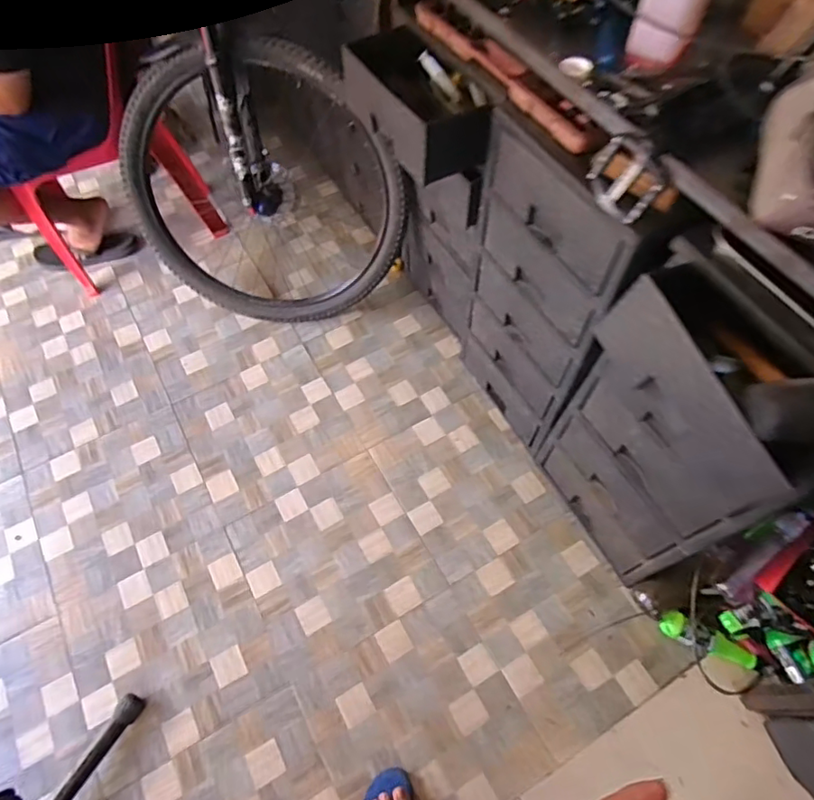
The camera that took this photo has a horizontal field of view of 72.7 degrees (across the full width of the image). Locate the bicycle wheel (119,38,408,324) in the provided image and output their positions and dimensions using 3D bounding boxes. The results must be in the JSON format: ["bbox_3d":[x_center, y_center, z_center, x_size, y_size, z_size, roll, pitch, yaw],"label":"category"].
[{"bbox_3d":[-0.362,-0.498,1.437,0.689,0.721,0.102,-10,39,8],"label":"bicycle wheel"}]

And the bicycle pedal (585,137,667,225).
[{"bbox_3d":[0.289,-0.297,0.732,0.024,0.107,0.106,-31,65,-15],"label":"bicycle pedal"}]

